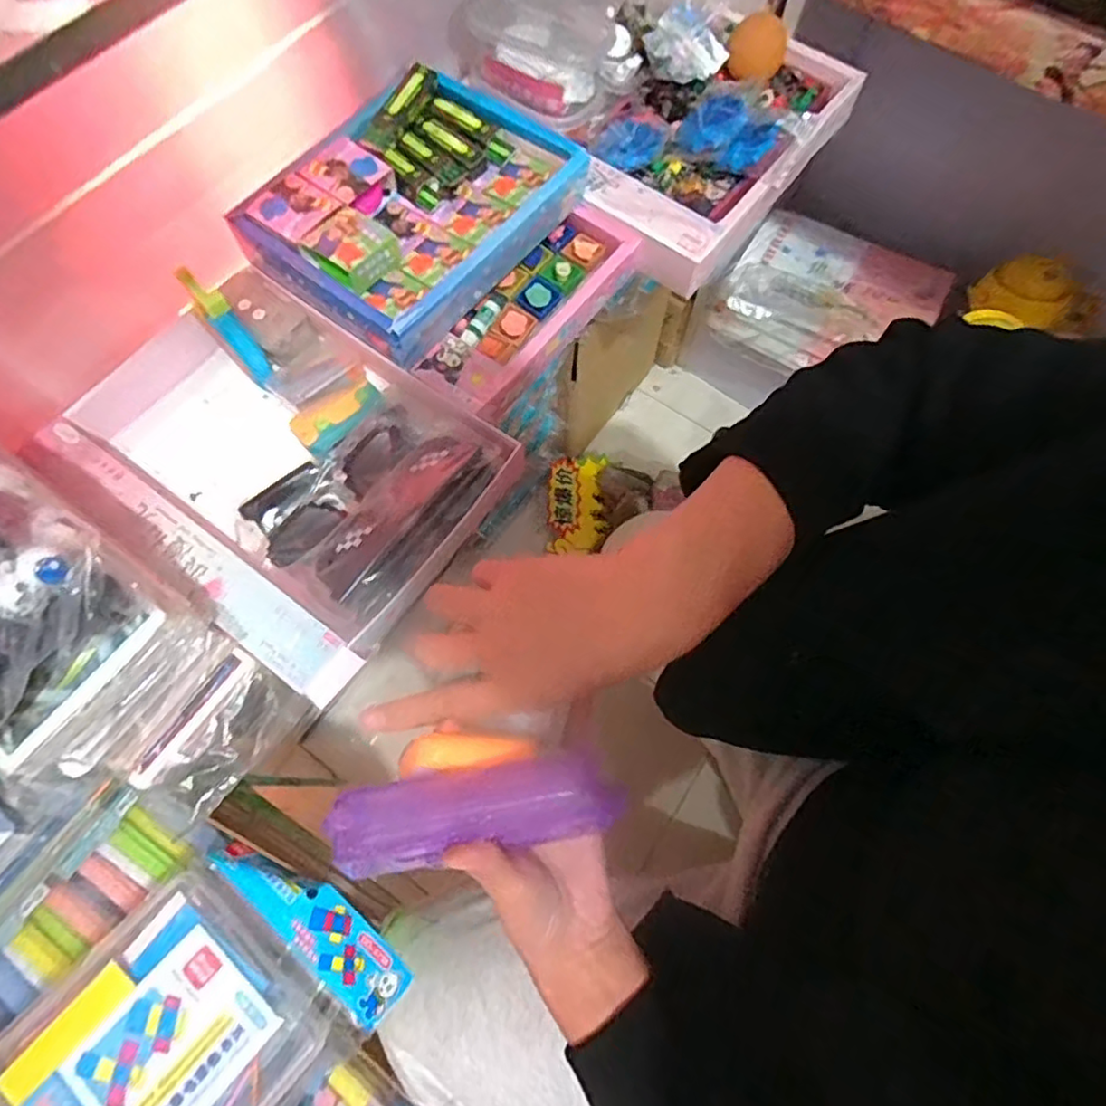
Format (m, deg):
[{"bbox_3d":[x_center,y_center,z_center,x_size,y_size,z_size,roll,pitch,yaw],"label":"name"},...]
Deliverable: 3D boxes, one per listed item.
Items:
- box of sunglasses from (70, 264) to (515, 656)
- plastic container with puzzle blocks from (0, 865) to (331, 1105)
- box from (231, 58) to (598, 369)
[{"bbox_3d":[-0.186,-0.083,0.462,0.285,0.055,0.175,35,72,11],"label":"box of sunglasses"},{"bbox_3d":[-0.234,0.296,0.379,0.152,0.039,0.151,40,73,13],"label":"plastic container with puzzle blocks"},{"bbox_3d":[-0.105,-0.267,0.490,0.169,0.046,0.224,35,72,11],"label":"box"}]

